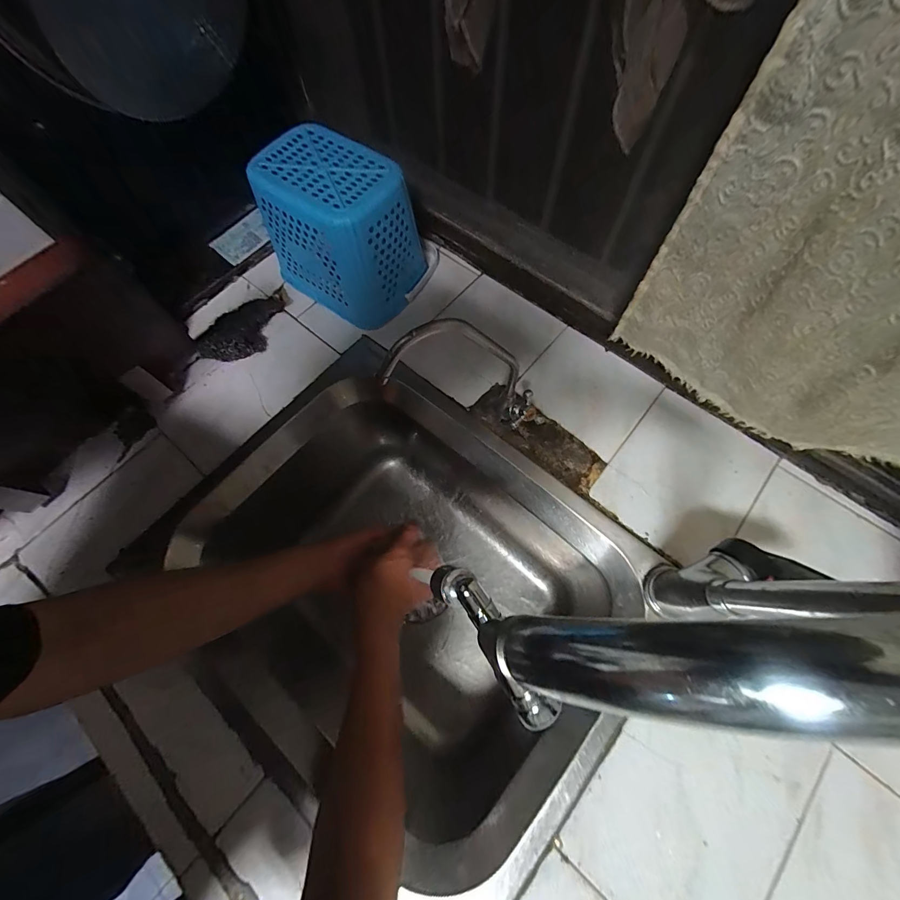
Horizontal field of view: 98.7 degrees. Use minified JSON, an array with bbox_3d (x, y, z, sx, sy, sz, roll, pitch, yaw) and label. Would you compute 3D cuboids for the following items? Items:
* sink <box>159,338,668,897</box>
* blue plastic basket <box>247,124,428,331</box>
[{"bbox_3d":[-0.044,0.172,0.508,0.481,0.235,0.377,39,74,15],"label":"sink"},{"bbox_3d":[-0.135,-0.273,0.494,0.164,0.163,0.125,33,74,15],"label":"blue plastic basket"}]

